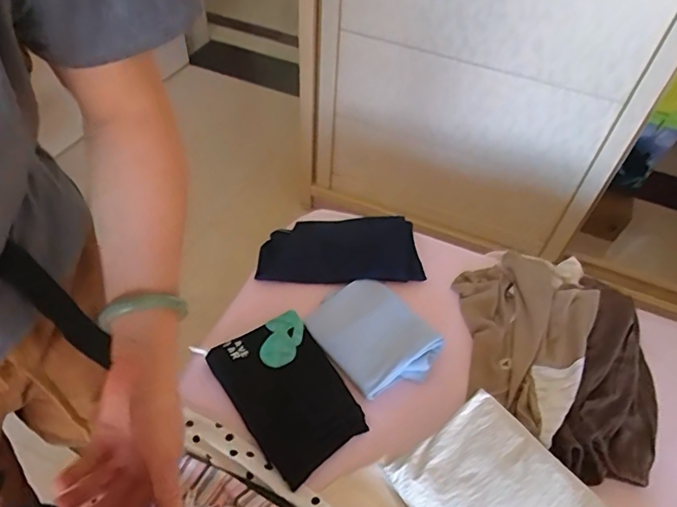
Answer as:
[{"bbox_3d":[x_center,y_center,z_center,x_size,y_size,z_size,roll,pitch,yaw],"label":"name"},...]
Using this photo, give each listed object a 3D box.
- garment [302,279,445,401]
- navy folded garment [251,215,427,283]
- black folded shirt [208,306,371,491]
[{"bbox_3d":[0.059,0.130,0.849,0.167,0.042,0.203,-29,58,-26],"label":"garment"},{"bbox_3d":[0.002,-0.008,0.967,0.309,0.049,0.141,1,50,-4],"label":"navy folded garment"},{"bbox_3d":[-0.078,0.217,0.791,0.164,0.027,0.238,-27,65,-28],"label":"black folded shirt"}]

